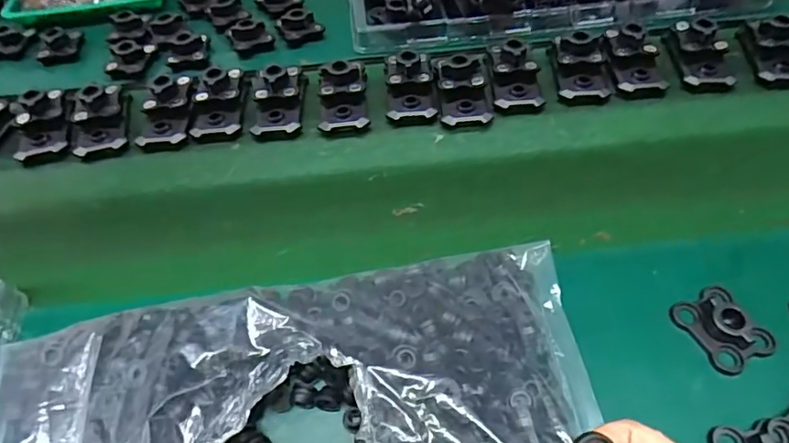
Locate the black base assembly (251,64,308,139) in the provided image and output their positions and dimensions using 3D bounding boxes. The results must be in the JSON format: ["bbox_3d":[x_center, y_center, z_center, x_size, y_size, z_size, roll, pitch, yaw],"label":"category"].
[{"bbox_3d":[-0.131,-0.138,0.589,0.058,0.035,0.097,-5,52,0],"label":"black base assembly"}]

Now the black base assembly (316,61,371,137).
[{"bbox_3d":[-0.056,-0.138,0.581,0.058,0.036,0.089,-6,52,-1],"label":"black base assembly"}]

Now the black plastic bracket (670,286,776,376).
[{"bbox_3d":[0.243,0.076,0.396,0.048,0.023,0.059,-22,54,-13],"label":"black plastic bracket"}]

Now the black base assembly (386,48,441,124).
[{"bbox_3d":[0.016,-0.148,0.586,0.058,0.036,0.085,-2,52,2],"label":"black base assembly"}]

